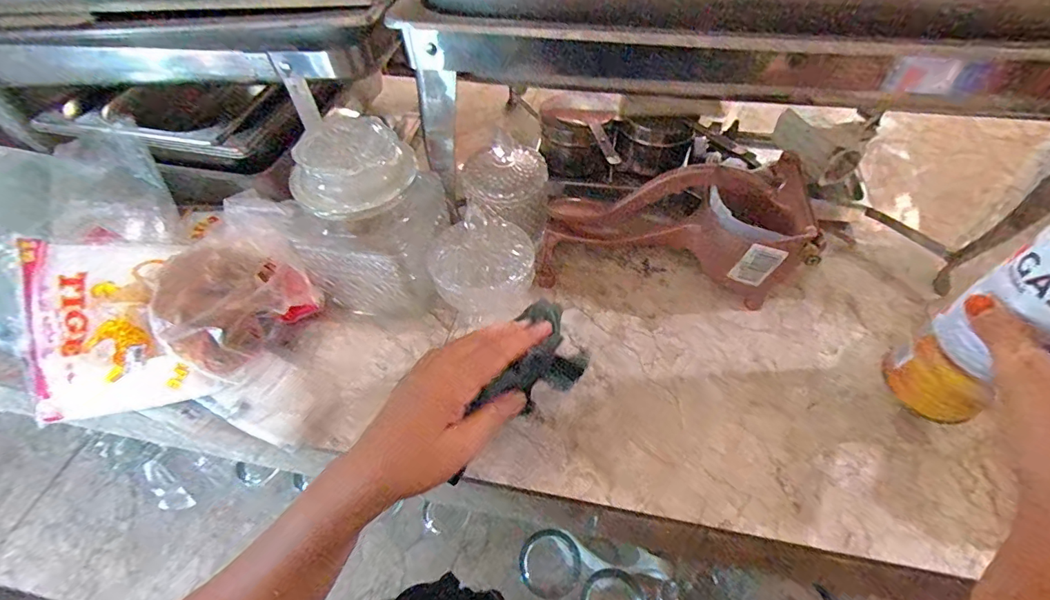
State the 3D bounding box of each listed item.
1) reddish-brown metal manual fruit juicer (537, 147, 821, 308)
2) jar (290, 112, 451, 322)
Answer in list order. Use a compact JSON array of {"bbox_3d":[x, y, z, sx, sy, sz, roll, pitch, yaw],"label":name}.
[{"bbox_3d":[0.135,-0.069,0.446,0.232,0.103,0.098,8,53,9],"label":"reddish-brown metal manual fruit juicer"},{"bbox_3d":[-0.135,-0.074,0.427,0.104,0.160,0.111,-1,52,1],"label":"jar"}]

